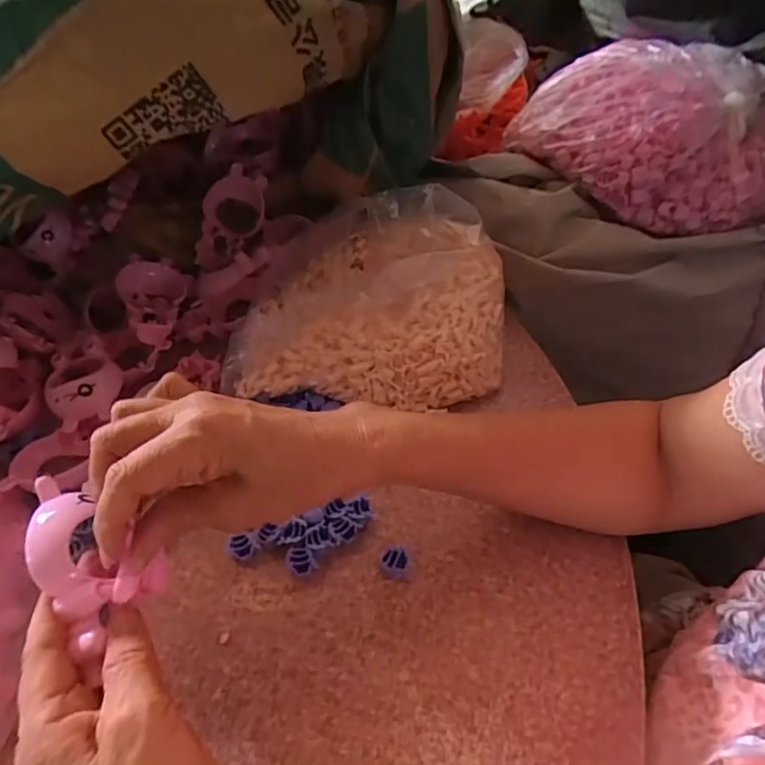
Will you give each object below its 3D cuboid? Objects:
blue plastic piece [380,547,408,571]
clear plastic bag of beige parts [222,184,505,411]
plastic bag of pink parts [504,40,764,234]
[{"bbox_3d":[0.008,0.116,0.374,0.018,0.015,0.014,-3,48,0],"label":"blue plastic piece"},{"bbox_3d":[-0.010,-0.078,0.488,0.224,0.087,0.175,1,46,4],"label":"clear plastic bag of beige parts"},{"bbox_3d":[0.283,-0.271,0.607,0.290,0.101,0.229,32,57,27],"label":"plastic bag of pink parts"}]

